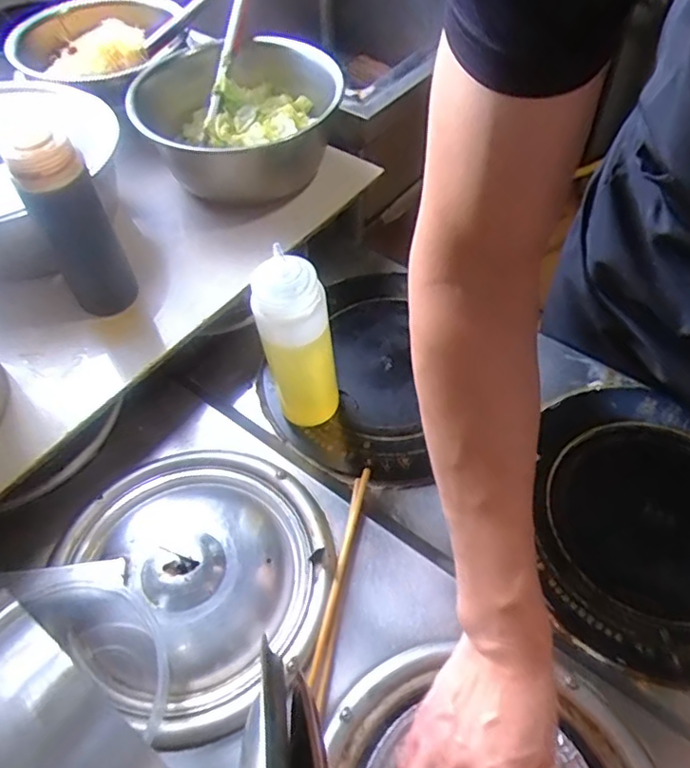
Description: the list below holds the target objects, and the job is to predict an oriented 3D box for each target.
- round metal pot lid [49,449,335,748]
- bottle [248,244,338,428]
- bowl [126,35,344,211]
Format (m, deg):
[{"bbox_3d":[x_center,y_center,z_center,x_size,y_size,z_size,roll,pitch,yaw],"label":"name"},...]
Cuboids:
[{"bbox_3d":[-0.128,0.155,0.521,0.217,0.040,0.238,-2,51,3],"label":"round metal pot lid"},{"bbox_3d":[-0.043,-0.030,0.565,0.064,0.199,0.054,-11,52,-5],"label":"bottle"},{"bbox_3d":[-0.131,-0.323,0.739,0.239,0.105,0.245,-22,53,-13],"label":"bowl"}]

